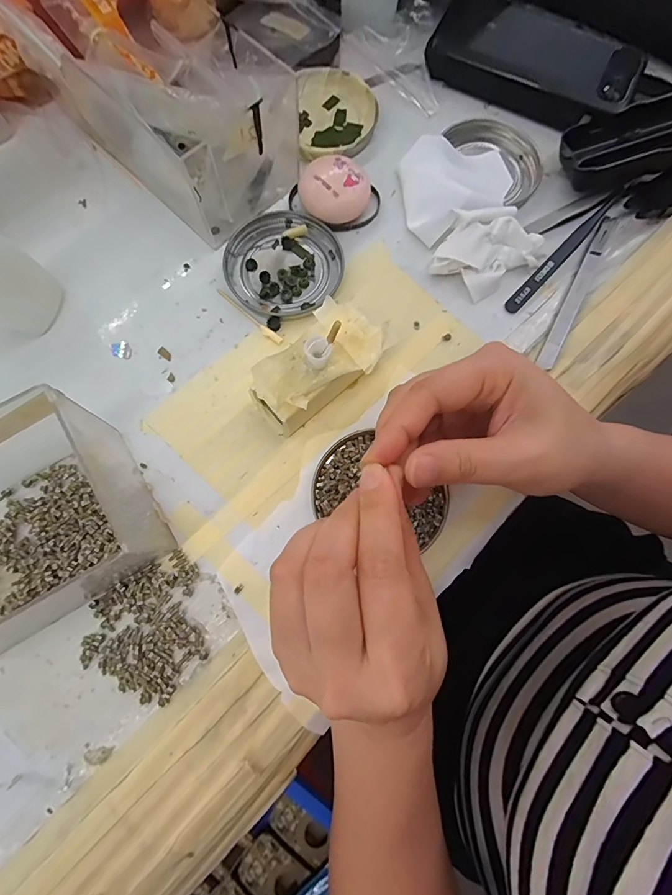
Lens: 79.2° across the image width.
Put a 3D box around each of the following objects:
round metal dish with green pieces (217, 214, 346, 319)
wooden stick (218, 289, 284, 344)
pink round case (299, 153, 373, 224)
[{"bbox_3d":[-0.036,-0.127,0.280,0.075,0.008,0.075,0,77,-1],"label":"round metal dish with green pieces"},{"bbox_3d":[-0.059,-0.089,0.272,0.059,0.004,0.006,39,79,7],"label":"wooden stick"},{"bbox_3d":[-0.001,-0.177,0.284,0.045,0.024,0.042,0,77,-1],"label":"pink round case"}]

